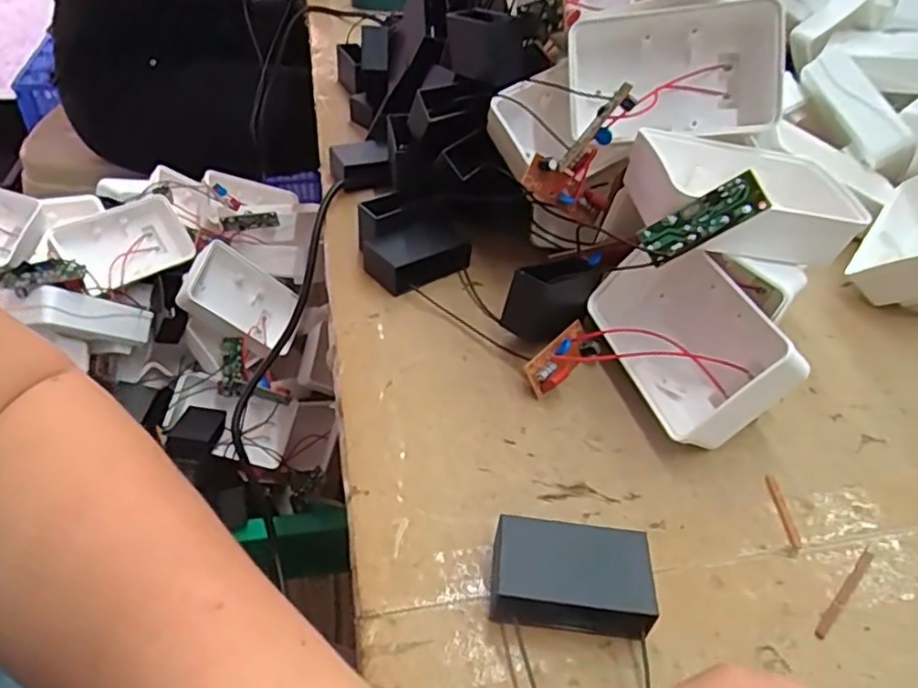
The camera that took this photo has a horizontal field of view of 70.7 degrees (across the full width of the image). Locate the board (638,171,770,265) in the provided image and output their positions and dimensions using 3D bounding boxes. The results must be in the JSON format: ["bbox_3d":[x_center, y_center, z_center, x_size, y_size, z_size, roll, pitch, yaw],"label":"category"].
[{"bbox_3d":[0.090,-0.046,0.241,0.016,0.044,0.006,64,24,5],"label":"board"}]

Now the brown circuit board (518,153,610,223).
[{"bbox_3d":[0.048,-0.070,0.302,0.042,0.020,0.012,25,36,-23],"label":"brown circuit board"}]

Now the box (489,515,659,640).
[{"bbox_3d":[0.035,0.074,0.207,0.048,0.019,0.029,5,42,1],"label":"box"}]

